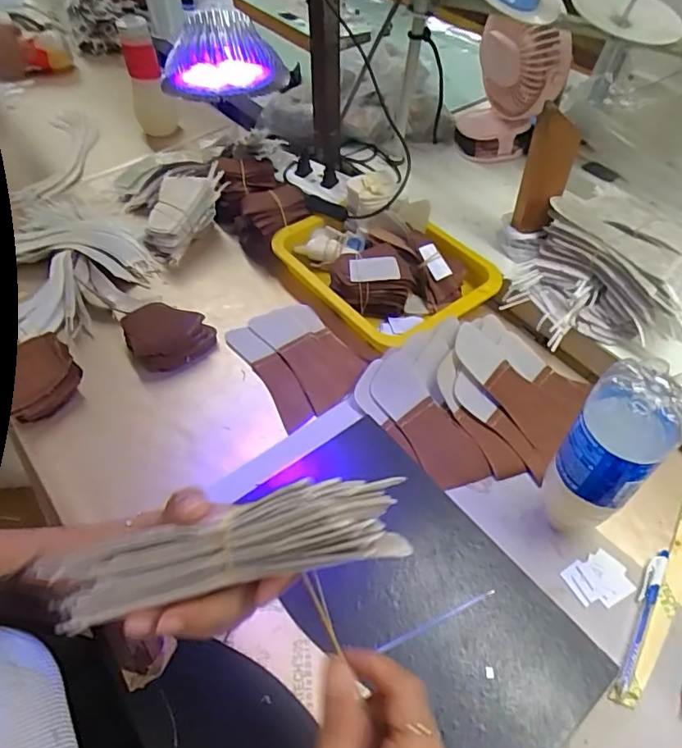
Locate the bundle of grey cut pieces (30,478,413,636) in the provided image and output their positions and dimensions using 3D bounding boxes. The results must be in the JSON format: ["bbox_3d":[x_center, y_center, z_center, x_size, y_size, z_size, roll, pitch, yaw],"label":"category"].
[{"bbox_3d":[-0.063,0.089,0.272,0.184,0.038,0.031,-16,51,7],"label":"bundle of grey cut pieces"}]

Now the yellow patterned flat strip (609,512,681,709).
[{"bbox_3d":[0.278,0.188,0.463,0.020,0.006,0.204,30,57,23],"label":"yellow patterned flat strip"}]

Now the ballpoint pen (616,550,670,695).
[{"bbox_3d":[0.251,0.201,0.451,0.014,0.006,0.130,27,56,21],"label":"ballpoint pen"}]

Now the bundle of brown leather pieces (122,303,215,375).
[{"bbox_3d":[-0.206,-0.047,0.642,0.085,0.040,0.089,0,52,0],"label":"bundle of brown leather pieces"}]

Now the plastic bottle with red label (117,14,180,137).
[{"bbox_3d":[-0.309,-0.474,0.874,0.055,0.166,0.068,-23,54,-17],"label":"plastic bottle with red label"}]

